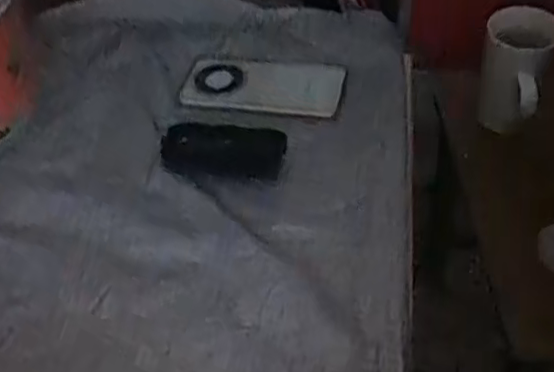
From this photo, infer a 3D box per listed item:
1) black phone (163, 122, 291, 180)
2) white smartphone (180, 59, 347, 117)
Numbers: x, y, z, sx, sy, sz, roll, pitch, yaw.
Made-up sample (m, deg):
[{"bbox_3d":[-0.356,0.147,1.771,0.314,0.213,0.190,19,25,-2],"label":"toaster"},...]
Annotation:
[{"bbox_3d":[-0.047,-0.031,0.569,0.105,0.009,0.052,7,68,6],"label":"black phone"},{"bbox_3d":[-0.014,-0.104,0.649,0.155,0.014,0.076,7,48,9],"label":"white smartphone"}]

